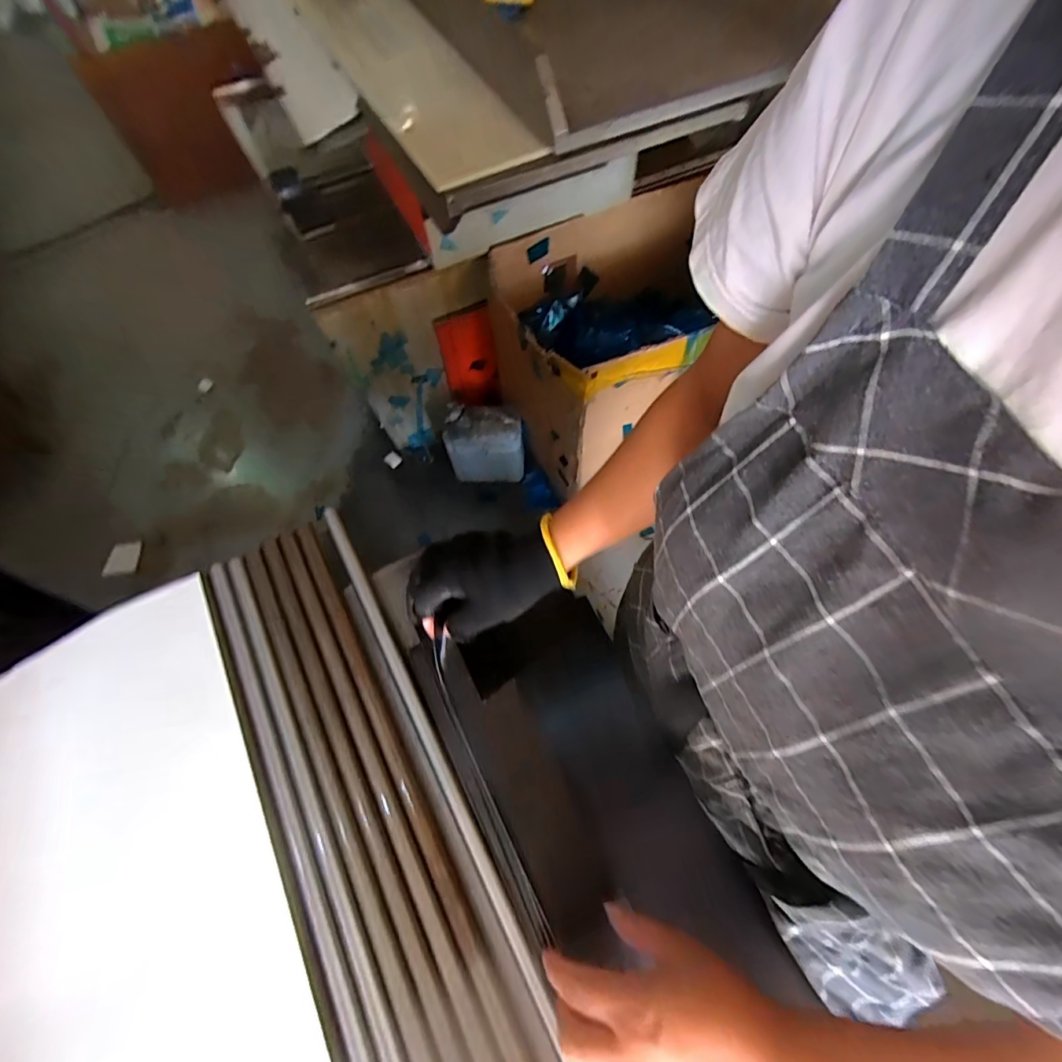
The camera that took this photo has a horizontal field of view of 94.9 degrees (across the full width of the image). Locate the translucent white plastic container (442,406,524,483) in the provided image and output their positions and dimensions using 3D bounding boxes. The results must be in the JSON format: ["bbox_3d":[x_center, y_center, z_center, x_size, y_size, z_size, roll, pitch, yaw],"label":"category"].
[{"bbox_3d":[-0.130,-0.239,1.427,0.225,0.287,0.080,-4,64,0],"label":"translucent white plastic container"}]

